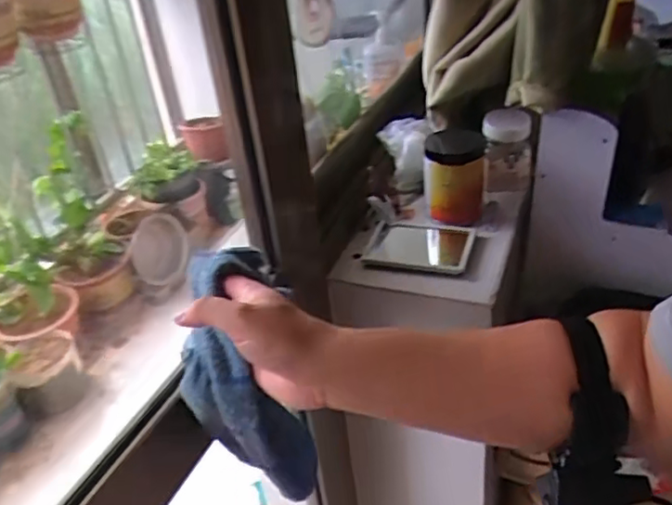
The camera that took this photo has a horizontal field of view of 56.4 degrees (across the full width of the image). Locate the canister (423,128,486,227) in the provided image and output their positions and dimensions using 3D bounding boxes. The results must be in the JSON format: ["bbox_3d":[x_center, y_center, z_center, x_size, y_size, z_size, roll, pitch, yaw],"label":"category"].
[{"bbox_3d":[0.173,-0.104,0.918,0.082,0.134,0.085,3,35,14],"label":"canister"}]

